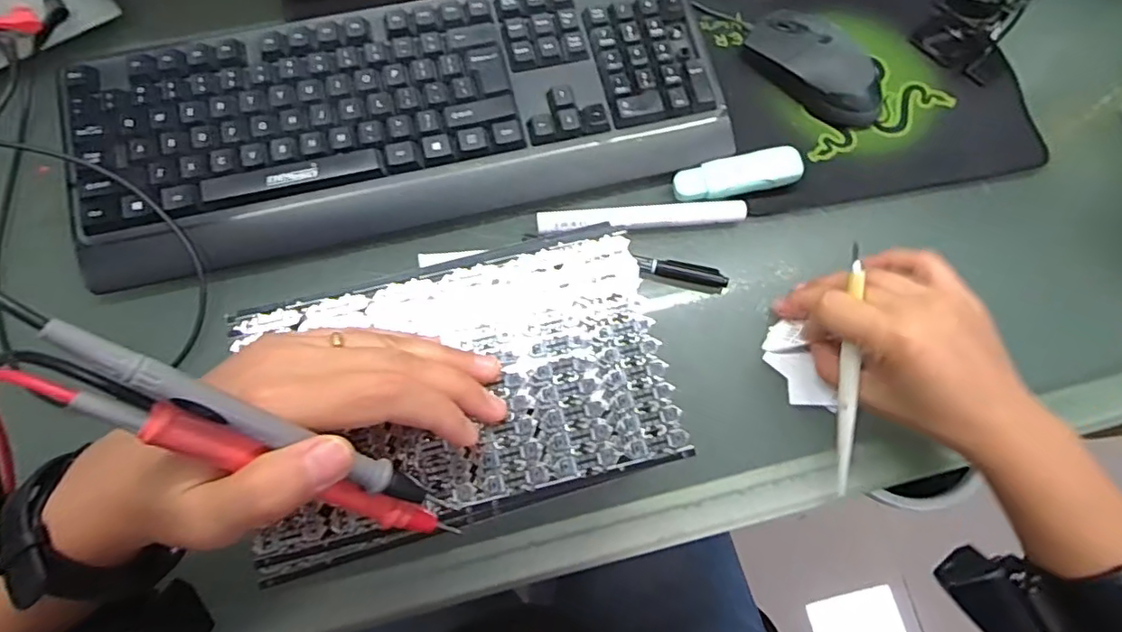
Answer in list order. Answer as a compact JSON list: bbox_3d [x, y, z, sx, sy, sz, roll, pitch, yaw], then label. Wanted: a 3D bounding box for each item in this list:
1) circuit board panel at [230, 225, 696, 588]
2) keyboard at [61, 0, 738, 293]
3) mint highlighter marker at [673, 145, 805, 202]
[{"bbox_3d":[-0.046,0.030,0.266,0.187,0.009,0.121,-15,73,-7],"label":"circuit board panel"},{"bbox_3d":[-0.101,-0.136,0.393,0.424,0.034,0.147,-14,73,-7],"label":"keyboard"},{"bbox_3d":[0.124,-0.100,0.403,0.088,0.015,0.029,-10,73,-6],"label":"mint highlighter marker"}]

